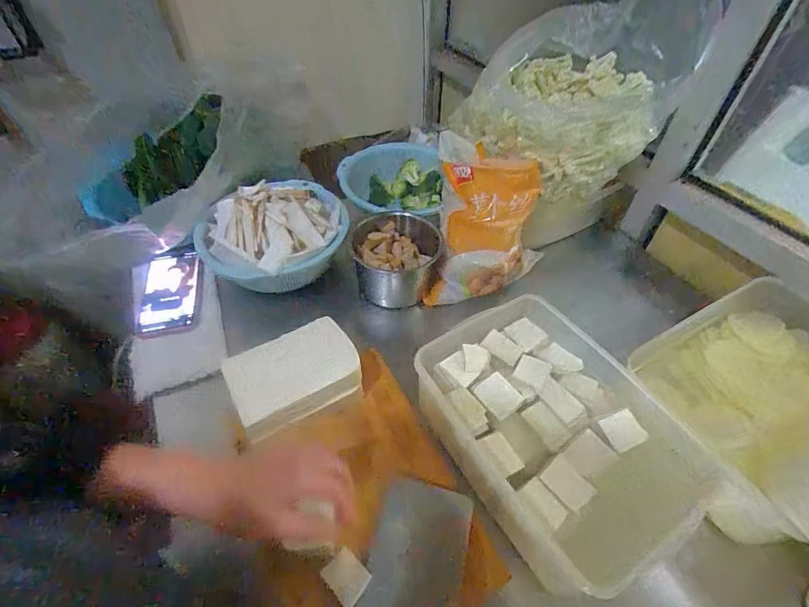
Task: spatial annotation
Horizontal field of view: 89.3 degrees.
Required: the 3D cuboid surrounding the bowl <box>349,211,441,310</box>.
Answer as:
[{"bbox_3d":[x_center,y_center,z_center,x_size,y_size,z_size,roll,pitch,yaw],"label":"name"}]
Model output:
[{"bbox_3d":[-0.013,-0.071,0.633,0.125,0.091,0.116,0,49,0],"label":"bowl"}]

